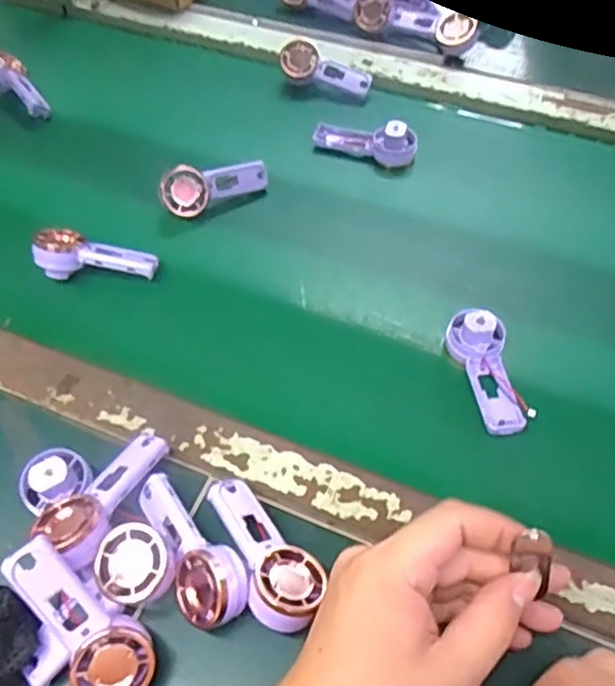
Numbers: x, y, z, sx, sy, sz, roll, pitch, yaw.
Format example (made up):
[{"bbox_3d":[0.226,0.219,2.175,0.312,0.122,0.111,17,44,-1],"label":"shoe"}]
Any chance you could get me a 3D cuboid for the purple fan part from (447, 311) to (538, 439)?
[{"bbox_3d":[0.126,0.018,0.440,0.036,0.030,0.088,-13,55,-9],"label":"purple fan part"}]

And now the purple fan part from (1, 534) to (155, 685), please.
[{"bbox_3d":[-0.116,0.139,0.327,0.037,0.025,0.095,-39,102,-24],"label":"purple fan part"}]

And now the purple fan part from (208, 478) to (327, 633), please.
[{"bbox_3d":[-0.028,0.118,0.361,0.042,0.031,0.093,-36,62,-23],"label":"purple fan part"}]

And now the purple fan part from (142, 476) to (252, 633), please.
[{"bbox_3d":[-0.065,0.114,0.364,0.036,0.032,0.094,-25,58,-17],"label":"purple fan part"}]

